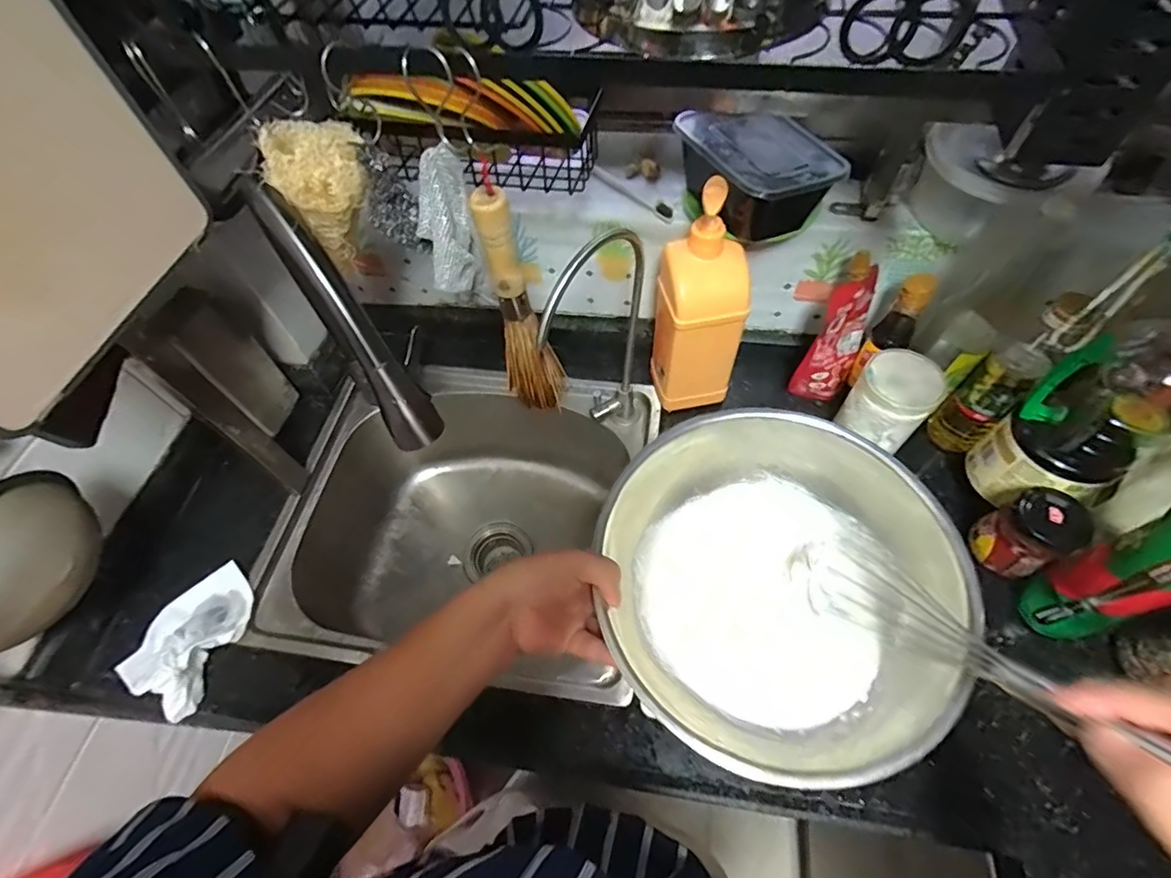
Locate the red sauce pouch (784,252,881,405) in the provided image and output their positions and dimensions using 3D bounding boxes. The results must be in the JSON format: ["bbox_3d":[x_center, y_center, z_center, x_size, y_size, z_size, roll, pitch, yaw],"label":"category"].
[{"bbox_3d":[0.309,-0.136,0.642,0.077,0.198,0.045,-16,47,-18],"label":"red sauce pouch"}]

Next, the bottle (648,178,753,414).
[{"bbox_3d":[0.132,-0.150,0.604,0.096,0.264,0.083,-4,58,0],"label":"bottle"}]

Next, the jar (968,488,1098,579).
[{"bbox_3d":[0.455,0.098,0.540,0.064,0.091,0.064,-1,58,2],"label":"jar"}]

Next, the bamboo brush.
[{"bbox_3d":[-0.057,-0.112,0.491,0.057,0.245,0.026,-2,58,1],"label":"bamboo brush"}]

